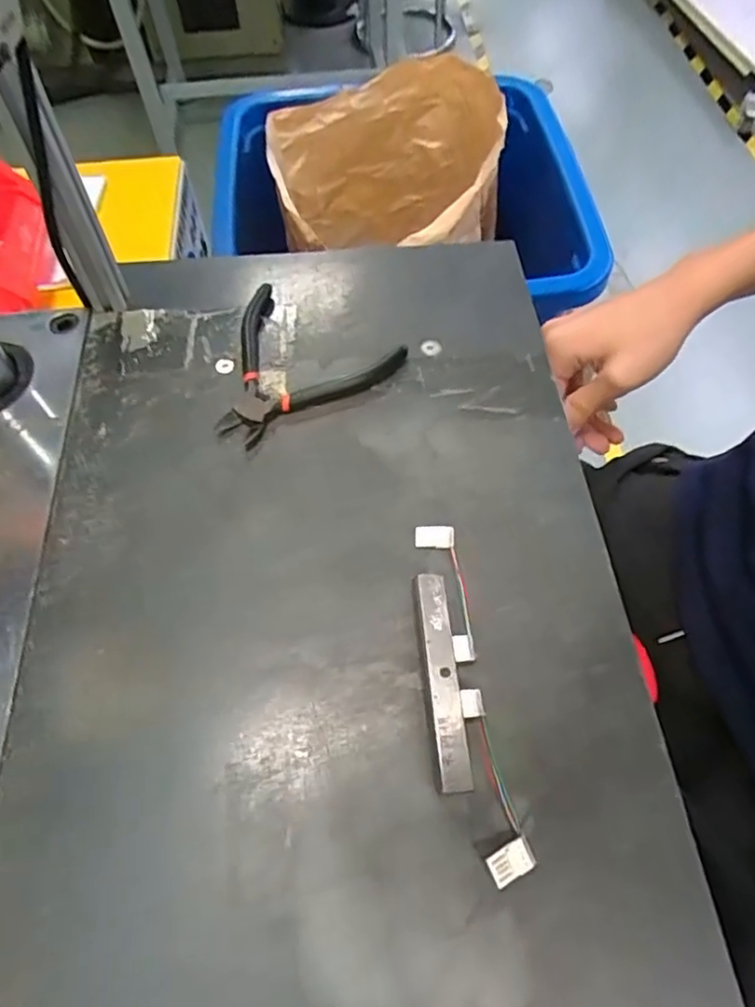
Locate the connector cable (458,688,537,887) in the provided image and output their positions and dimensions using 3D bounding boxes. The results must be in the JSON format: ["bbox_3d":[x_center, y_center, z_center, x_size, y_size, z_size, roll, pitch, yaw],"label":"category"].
[{"bbox_3d":[0.047,0.121,0.269,0.019,0.009,0.075,-14,61,-8],"label":"connector cable"}]

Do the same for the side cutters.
[{"bbox_3d":[-0.059,-0.095,0.386,0.118,0.010,0.104,-32,65,-17],"label":"side cutters"}]

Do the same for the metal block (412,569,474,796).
[{"bbox_3d":[0.029,0.081,0.286,0.015,0.018,0.096,-4,60,-2],"label":"metal block"}]

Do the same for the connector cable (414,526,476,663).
[{"bbox_3d":[0.034,0.043,0.312,0.020,0.008,0.075,-5,60,-3],"label":"connector cable"}]

